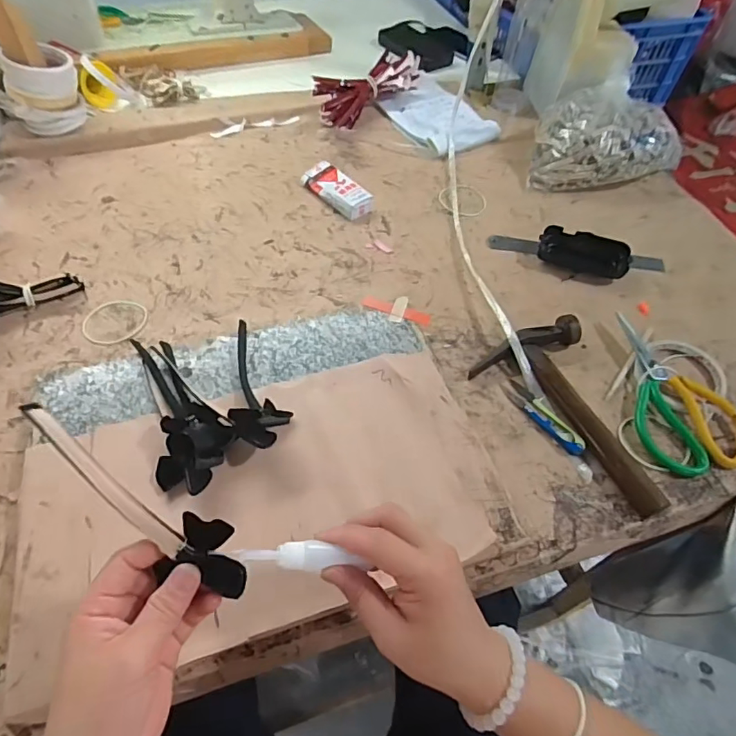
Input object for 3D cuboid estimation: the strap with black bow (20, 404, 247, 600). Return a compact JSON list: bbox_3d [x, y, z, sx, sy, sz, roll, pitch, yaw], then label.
[{"bbox_3d":[-0.145,0.078,0.309,0.174,0.018,0.037,35,60,6],"label":"strap with black bow"}]

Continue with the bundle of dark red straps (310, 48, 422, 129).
[{"bbox_3d":[0.002,-0.472,0.854,0.074,0.061,0.191,36,60,23],"label":"bundle of dark red straps"}]

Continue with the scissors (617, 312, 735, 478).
[{"bbox_3d":[0.328,0.018,0.541,0.103,0.025,0.197,3,53,0],"label":"scissors"}]

